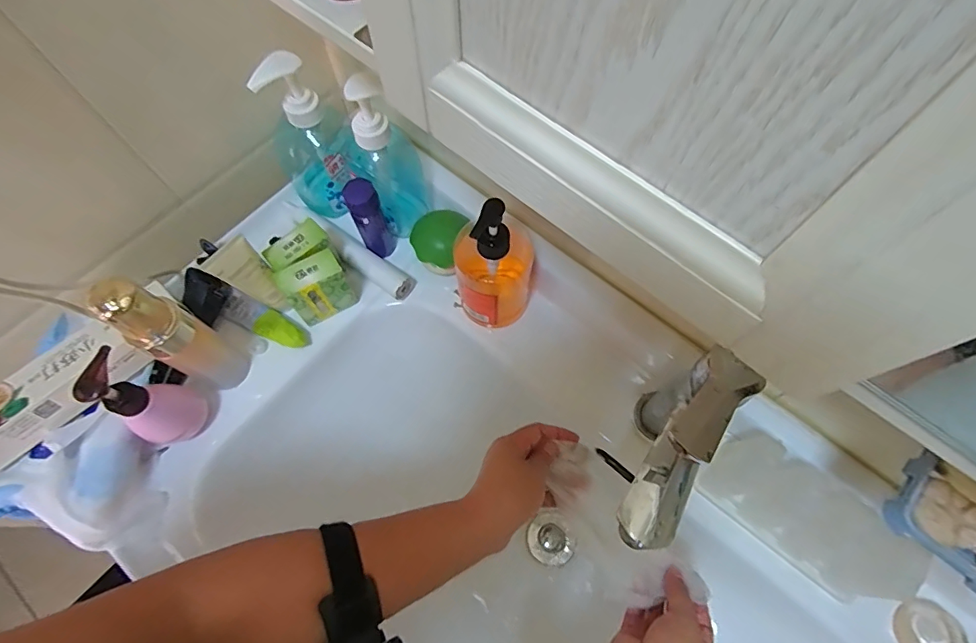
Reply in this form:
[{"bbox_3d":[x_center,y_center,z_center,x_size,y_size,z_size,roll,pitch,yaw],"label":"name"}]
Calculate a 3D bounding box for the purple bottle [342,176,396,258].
[{"bbox_3d":[-0.125,-0.109,0.524,0.033,0.109,0.030,-23,70,-9],"label":"purple bottle"}]

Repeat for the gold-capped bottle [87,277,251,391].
[{"bbox_3d":[-0.277,0.014,0.431,0.055,0.176,0.049,26,70,10],"label":"gold-capped bottle"}]

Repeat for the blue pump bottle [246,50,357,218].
[{"bbox_3d":[-0.186,-0.187,0.503,0.069,0.181,0.064,0,68,0],"label":"blue pump bottle"}]

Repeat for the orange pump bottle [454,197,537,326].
[{"bbox_3d":[0.007,-0.056,0.479,0.079,0.167,0.077,-2,68,-1],"label":"orange pump bottle"}]

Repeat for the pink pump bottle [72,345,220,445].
[{"bbox_3d":[-0.299,0.073,0.433,0.049,0.148,0.061,8,68,3],"label":"pink pump bottle"}]

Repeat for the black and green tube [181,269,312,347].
[{"bbox_3d":[-0.258,-0.009,0.516,0.143,0.047,0.048,22,70,9],"label":"black and green tube"}]

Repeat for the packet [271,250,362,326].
[{"bbox_3d":[-0.175,-0.033,0.508,0.061,0.080,0.029,-28,70,-11],"label":"packet"}]

